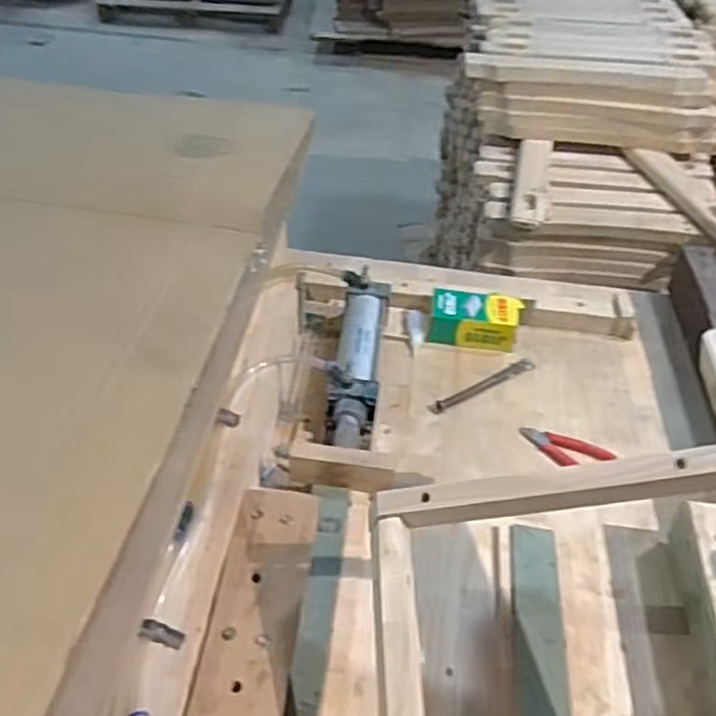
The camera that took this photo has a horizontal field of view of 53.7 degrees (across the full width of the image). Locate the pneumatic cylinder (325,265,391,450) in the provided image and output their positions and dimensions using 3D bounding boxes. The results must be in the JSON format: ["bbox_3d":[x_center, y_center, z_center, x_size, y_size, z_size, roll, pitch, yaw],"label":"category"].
[{"bbox_3d":[-0.002,0.006,0.912,0.068,0.091,0.274,7,44,3],"label":"pneumatic cylinder"}]

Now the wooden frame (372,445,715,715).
[{"bbox_3d":[0.147,0.210,0.476,0.280,0.035,0.297,-12,53,13],"label":"wooden frame"}]

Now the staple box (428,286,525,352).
[{"bbox_3d":[0.167,-0.054,1.011,0.128,0.051,0.071,10,44,6],"label":"staple box"}]

